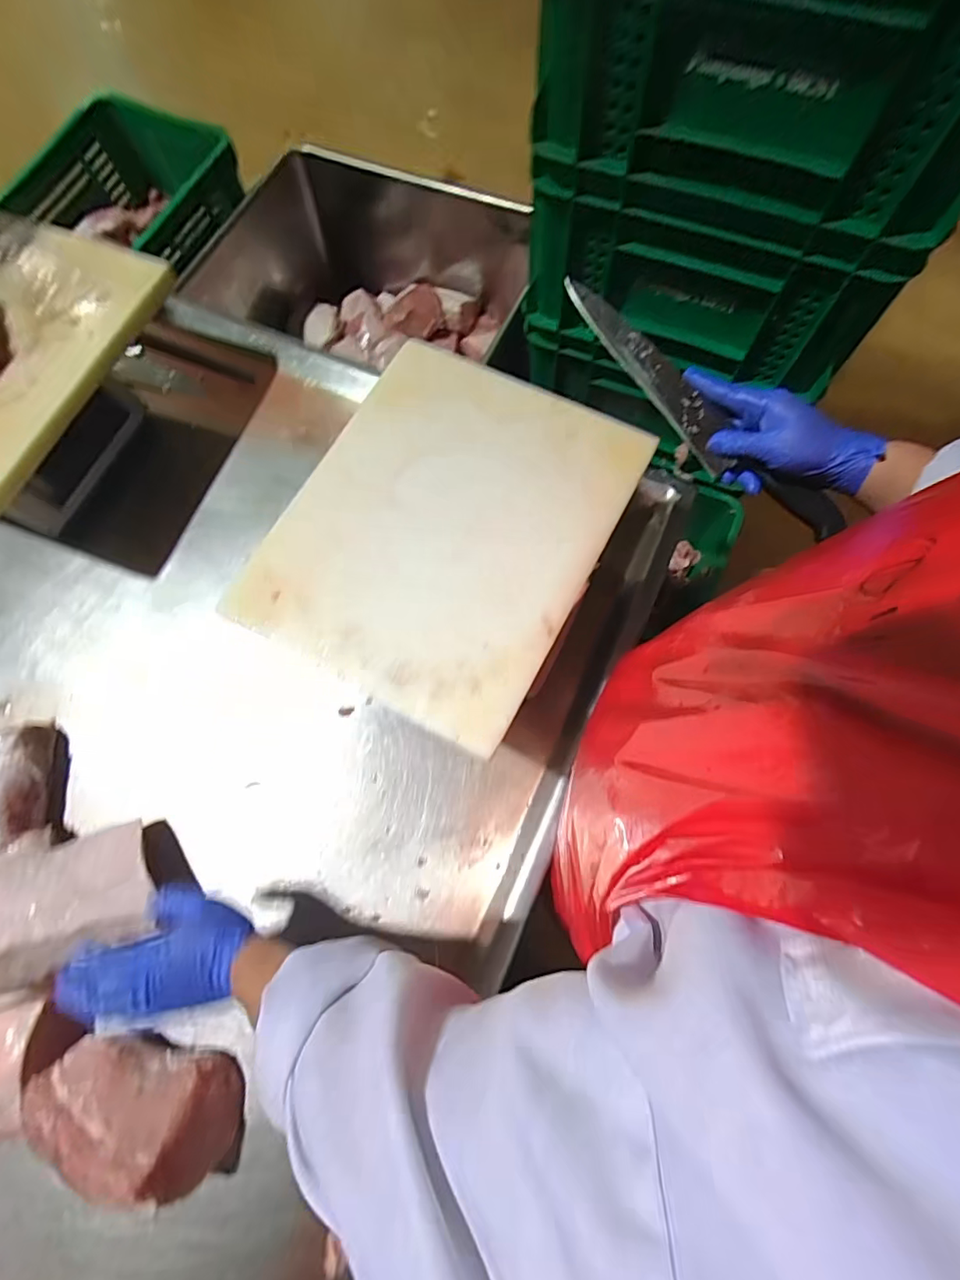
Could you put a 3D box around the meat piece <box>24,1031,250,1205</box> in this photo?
[{"bbox_3d":[-0.332,0.448,0.504,0.183,0.094,0.088,9,74,5],"label":"meat piece"}]

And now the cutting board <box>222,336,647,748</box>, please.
[{"bbox_3d":[-0.035,-0.115,0.524,0.292,0.031,0.359,27,78,9],"label":"cutting board"}]

